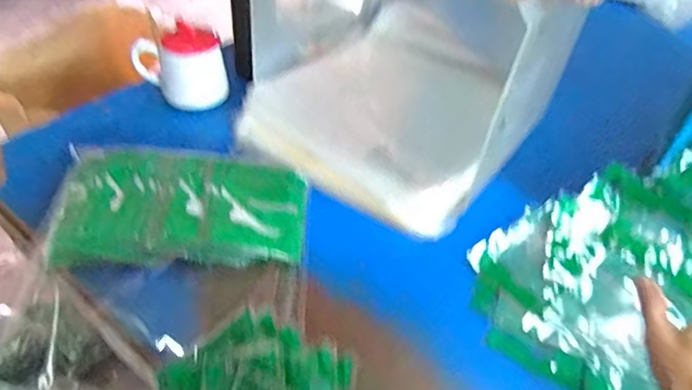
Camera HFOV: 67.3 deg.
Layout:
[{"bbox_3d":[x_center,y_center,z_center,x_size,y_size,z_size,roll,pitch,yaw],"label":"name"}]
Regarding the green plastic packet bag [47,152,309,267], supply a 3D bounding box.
[{"bbox_3d":[-0.187,0.012,0.614,0.271,0.045,0.159,-1,45,-5],"label":"green plastic packet bag"}]

